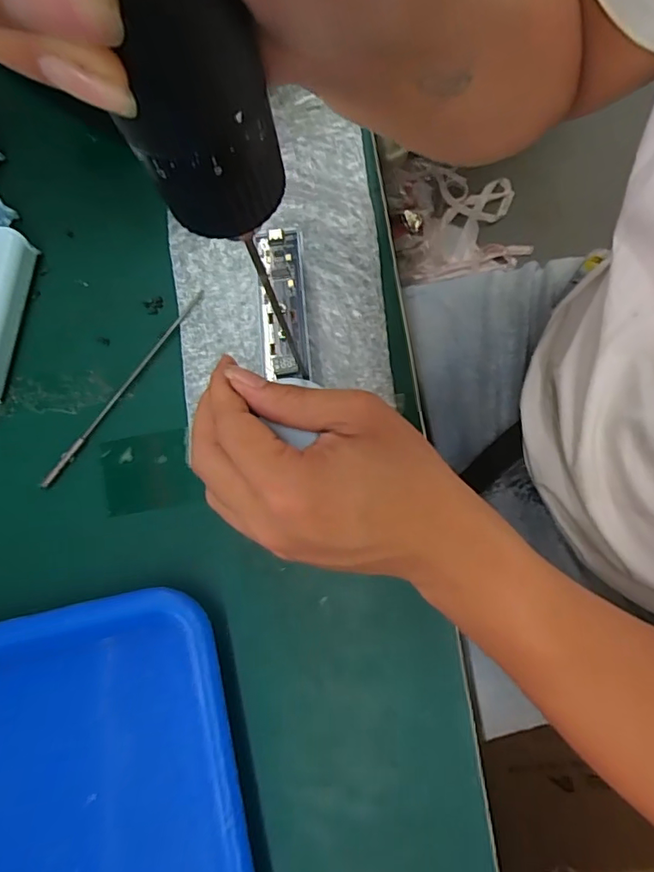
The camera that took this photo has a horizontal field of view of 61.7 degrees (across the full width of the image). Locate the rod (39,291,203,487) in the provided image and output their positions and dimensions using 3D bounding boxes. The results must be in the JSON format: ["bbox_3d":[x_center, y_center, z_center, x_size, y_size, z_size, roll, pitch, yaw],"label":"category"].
[{"bbox_3d":[-0.121,-0.029,0.327,0.005,0.004,0.145,36,85,10],"label":"rod"}]

